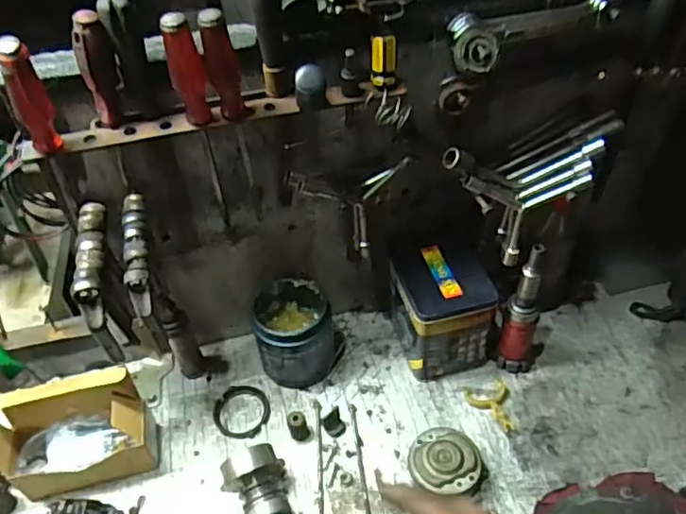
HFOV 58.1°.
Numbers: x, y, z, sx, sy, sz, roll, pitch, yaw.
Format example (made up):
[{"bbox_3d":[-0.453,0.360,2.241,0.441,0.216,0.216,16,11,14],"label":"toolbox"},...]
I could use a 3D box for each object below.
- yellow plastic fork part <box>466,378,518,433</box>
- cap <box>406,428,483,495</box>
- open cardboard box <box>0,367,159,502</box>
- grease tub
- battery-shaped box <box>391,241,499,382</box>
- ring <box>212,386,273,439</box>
[{"bbox_3d":[0.170,0.169,0.693,0.046,0.007,0.061,-13,46,-7],"label":"yellow plastic fork part"},{"bbox_3d":[0.105,0.215,0.639,0.067,0.032,0.071,-2,45,2],"label":"cap"},{"bbox_3d":[-0.281,0.186,0.647,0.145,0.110,0.081,-9,45,-6],"label":"open cardboard box"},{"bbox_3d":[-0.057,0.091,0.725,0.086,0.099,0.087,-2,45,2],"label":"grease tub"},{"bbox_3d":[0.115,0.064,0.723,0.098,0.129,0.103,-11,46,-8],"label":"battery-shaped box"},{"bbox_3d":[-0.117,0.178,0.714,0.067,0.005,0.064,-2,45,2],"label":"ring"}]

